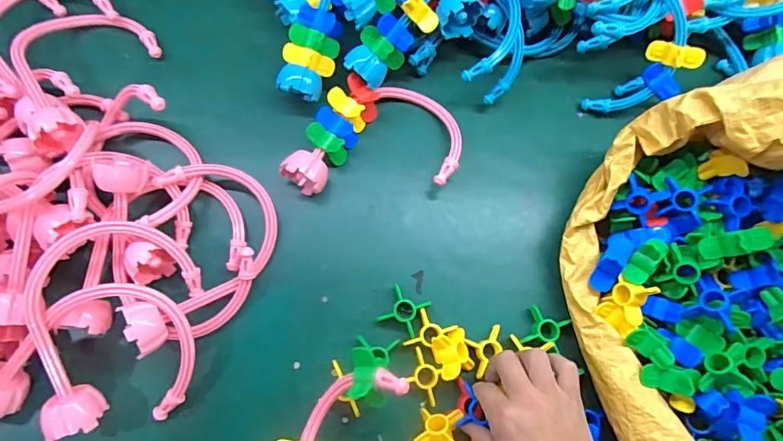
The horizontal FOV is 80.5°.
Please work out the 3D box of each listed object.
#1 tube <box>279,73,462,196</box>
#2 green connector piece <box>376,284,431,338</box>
[{"bbox_3d":[-0.020,-0.096,0.513,0.188,0.060,0.123,-4,74,-4],"label":"tube"},{"bbox_3d":[0.014,0.095,0.484,0.041,0.023,0.041,28,75,6],"label":"green connector piece"}]

